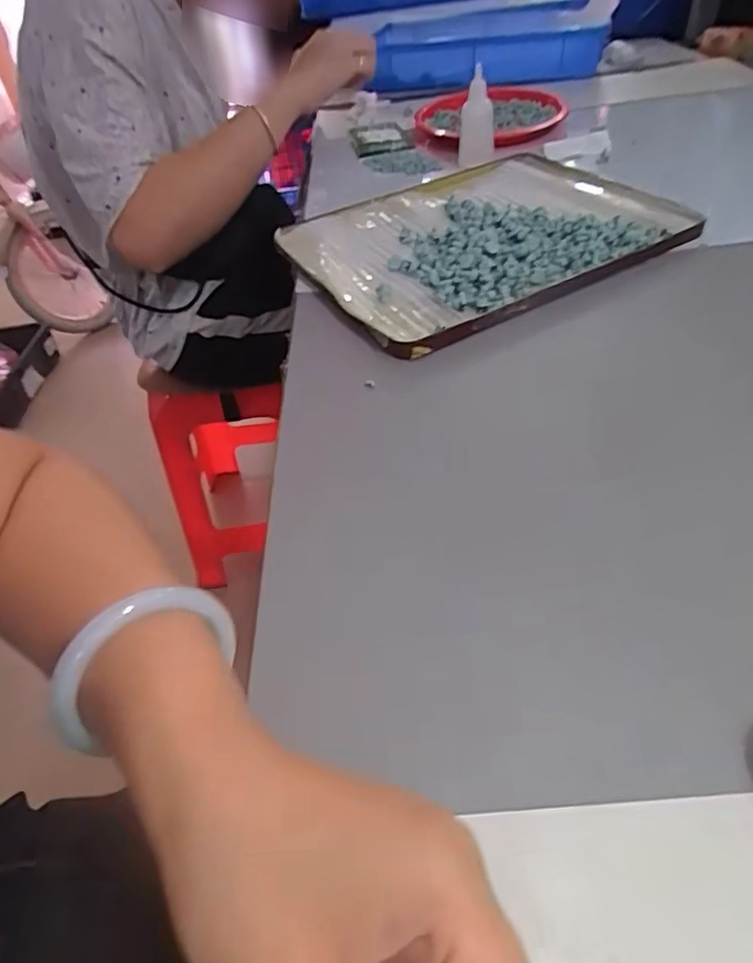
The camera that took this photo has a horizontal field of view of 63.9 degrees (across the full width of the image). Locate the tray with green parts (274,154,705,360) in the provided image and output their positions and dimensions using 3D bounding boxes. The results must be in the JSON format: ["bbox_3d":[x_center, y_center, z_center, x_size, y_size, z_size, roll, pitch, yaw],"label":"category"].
[{"bbox_3d":[0.096,-0.220,0.526,0.323,0.026,0.239,-24,46,-17],"label":"tray with green parts"}]

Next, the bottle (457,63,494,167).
[{"bbox_3d":[0.103,-0.375,0.627,0.037,0.107,0.025,1,73,9],"label":"bottle"}]

